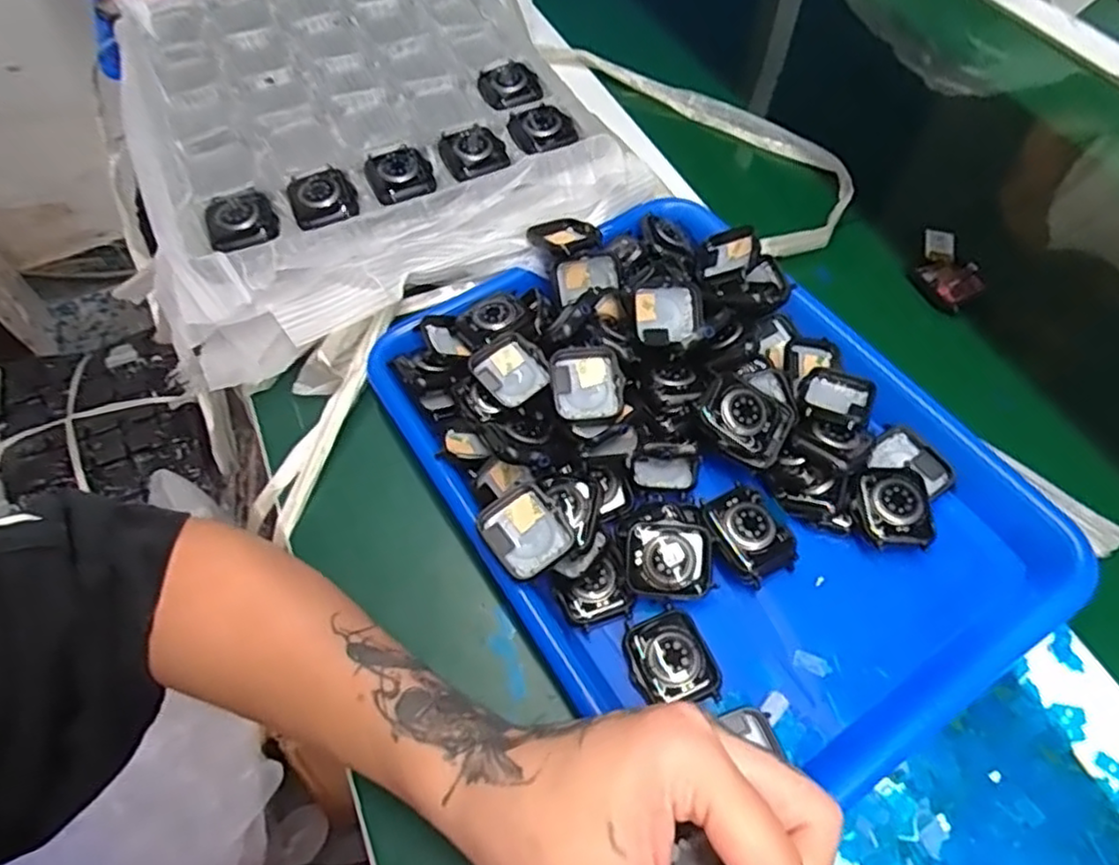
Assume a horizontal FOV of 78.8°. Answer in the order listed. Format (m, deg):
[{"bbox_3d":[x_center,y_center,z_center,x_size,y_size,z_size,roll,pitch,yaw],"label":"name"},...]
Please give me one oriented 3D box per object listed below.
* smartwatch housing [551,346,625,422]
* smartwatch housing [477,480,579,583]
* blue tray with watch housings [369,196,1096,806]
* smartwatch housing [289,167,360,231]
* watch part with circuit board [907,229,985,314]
[{"bbox_3d":[0.015,-0.026,0.368,0.038,0.012,0.040,-3,58,0],"label":"smartwatch housing"},{"bbox_3d":[-0.016,0.048,0.333,0.037,0.010,0.044,-33,63,-17],"label":"smartwatch housing"},{"bbox_3d":[0.069,0.009,0.369,0.248,0.046,0.334,-30,62,-16],"label":"blue tray with watch housings"},{"bbox_3d":[-0.146,-0.145,0.421,0.038,0.009,0.046,-21,60,-11],"label":"smartwatch housing"},{"bbox_3d":[0.260,-0.109,0.460,0.034,0.024,0.050,-26,61,-14],"label":"watch part with circuit board"}]

